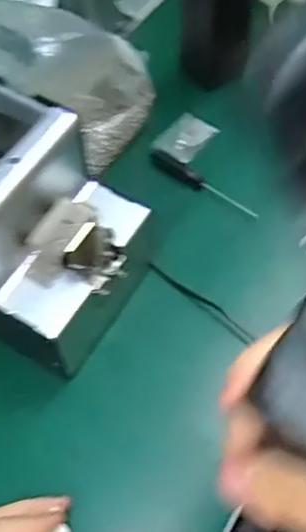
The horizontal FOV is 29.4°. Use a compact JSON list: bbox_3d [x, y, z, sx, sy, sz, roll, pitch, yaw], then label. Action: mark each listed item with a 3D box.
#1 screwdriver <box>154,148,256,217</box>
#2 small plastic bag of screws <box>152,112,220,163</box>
[{"bbox_3d":[0.046,-0.076,0.534,0.113,0.018,0.014,31,65,15],"label":"screwdriver"},{"bbox_3d":[0.030,-0.125,0.565,0.042,0.009,0.057,34,66,16],"label":"small plastic bag of screws"}]

